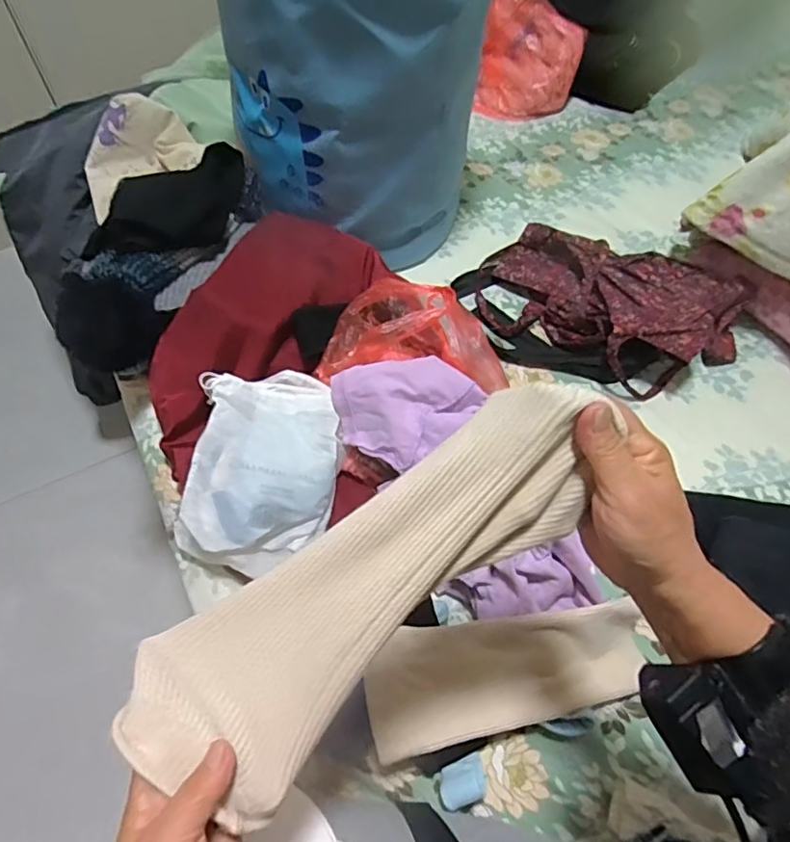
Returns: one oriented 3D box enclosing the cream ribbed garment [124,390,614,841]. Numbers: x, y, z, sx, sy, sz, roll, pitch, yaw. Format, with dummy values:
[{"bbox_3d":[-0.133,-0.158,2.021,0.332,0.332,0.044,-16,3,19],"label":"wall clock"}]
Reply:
[{"bbox_3d":[-0.011,0.096,0.326,0.296,0.051,0.099,-40,63,1],"label":"cream ribbed garment"}]

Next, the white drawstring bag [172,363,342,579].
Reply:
[{"bbox_3d":[-0.146,0.056,0.632,0.161,0.104,0.223,16,66,-13],"label":"white drawstring bag"}]

